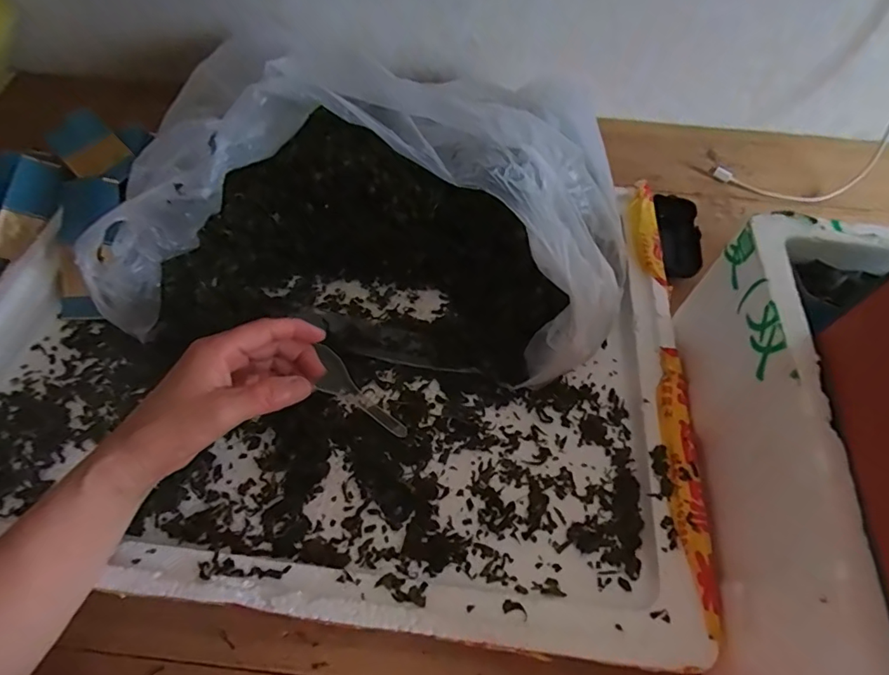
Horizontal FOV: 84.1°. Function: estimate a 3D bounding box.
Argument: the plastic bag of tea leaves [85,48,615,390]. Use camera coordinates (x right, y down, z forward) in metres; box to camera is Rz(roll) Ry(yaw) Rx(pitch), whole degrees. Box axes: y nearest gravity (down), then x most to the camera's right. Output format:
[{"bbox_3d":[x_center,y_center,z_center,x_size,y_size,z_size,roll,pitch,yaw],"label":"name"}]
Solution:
[{"bbox_3d":[-0.060,-0.112,0.423,0.418,0.165,0.235,8,60,2],"label":"plastic bag of tea leaves"}]

